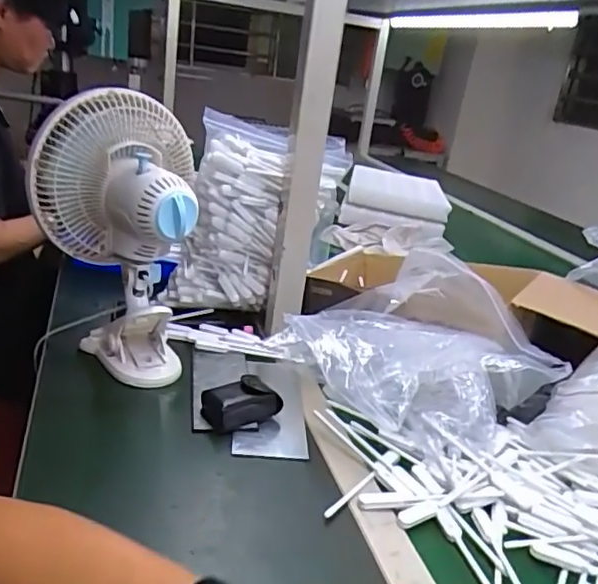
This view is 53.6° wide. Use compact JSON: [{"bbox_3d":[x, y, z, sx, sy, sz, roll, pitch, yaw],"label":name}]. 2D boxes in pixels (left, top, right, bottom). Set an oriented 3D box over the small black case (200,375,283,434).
[{"bbox_3d":[-0.063,0.124,0.662,0.083,0.042,0.047,-8,26,-33],"label":"small black case"}]

